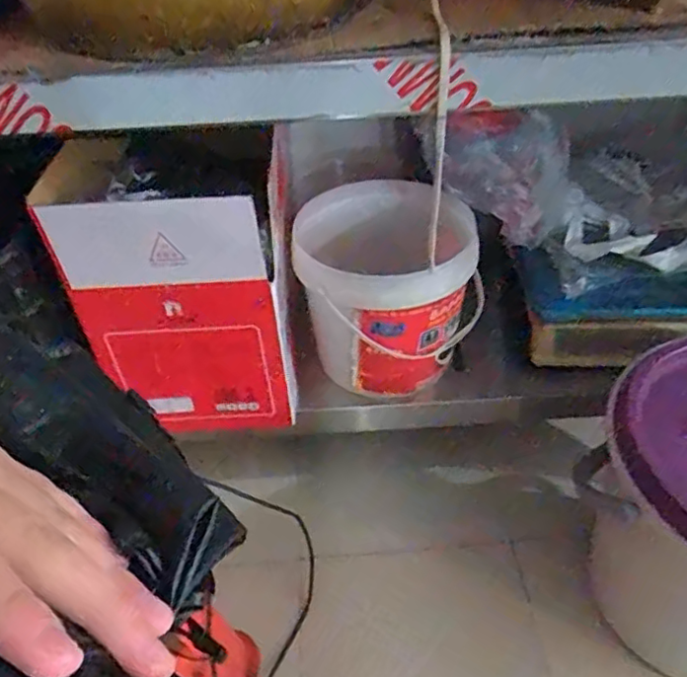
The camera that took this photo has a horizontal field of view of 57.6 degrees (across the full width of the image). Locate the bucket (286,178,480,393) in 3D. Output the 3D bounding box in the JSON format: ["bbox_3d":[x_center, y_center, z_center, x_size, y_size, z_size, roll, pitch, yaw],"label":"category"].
[{"bbox_3d":[0.054,-0.079,0.841,0.217,0.206,0.251,-2,43,1],"label":"bucket"}]

